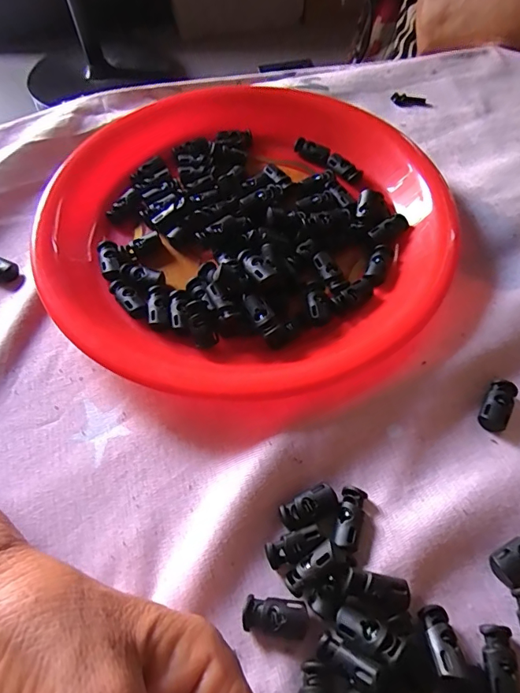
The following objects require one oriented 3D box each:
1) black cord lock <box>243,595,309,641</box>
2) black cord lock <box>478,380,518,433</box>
[{"bbox_3d":[0.007,0.116,0.188,0.027,0.008,0.014,4,60,4],"label":"black cord lock"},{"bbox_3d":[0.127,0.031,0.233,0.015,0.007,0.029,27,64,16],"label":"black cord lock"}]

